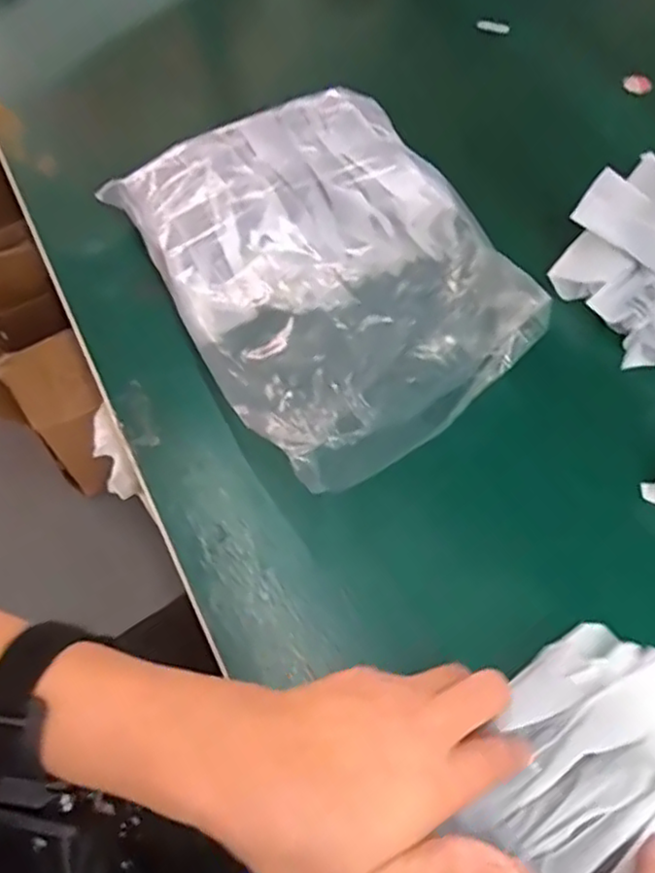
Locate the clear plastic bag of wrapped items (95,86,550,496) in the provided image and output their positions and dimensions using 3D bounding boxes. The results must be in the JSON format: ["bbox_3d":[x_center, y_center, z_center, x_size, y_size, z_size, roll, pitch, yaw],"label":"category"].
[{"bbox_3d":[0.003,-0.110,0.445,0.202,0.097,0.295,-27,64,-13],"label":"clear plastic bag of wrapped items"}]

